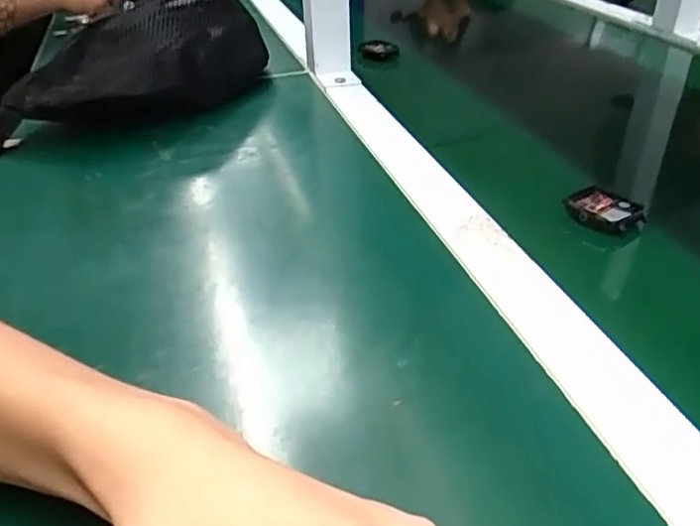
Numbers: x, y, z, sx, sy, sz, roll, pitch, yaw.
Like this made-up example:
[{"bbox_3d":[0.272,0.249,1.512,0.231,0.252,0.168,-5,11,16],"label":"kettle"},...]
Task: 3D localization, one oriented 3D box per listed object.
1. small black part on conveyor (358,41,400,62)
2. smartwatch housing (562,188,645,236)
[{"bbox_3d":[0.033,-0.243,0.716,0.052,0.022,0.013,-1,32,-21],"label":"small black part on conveyor"},{"bbox_3d":[0.168,-0.034,0.415,0.039,0.012,0.044,-14,36,-16],"label":"smartwatch housing"}]

